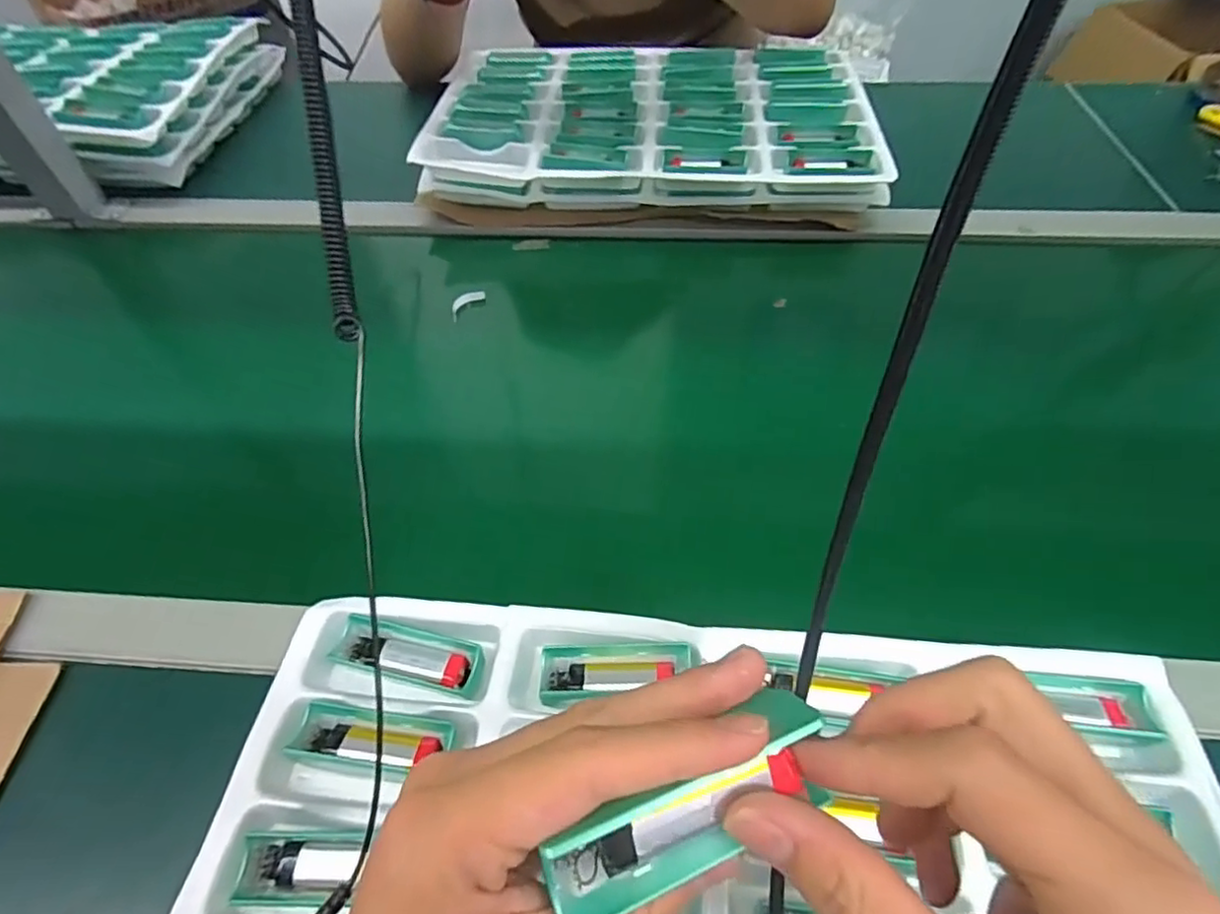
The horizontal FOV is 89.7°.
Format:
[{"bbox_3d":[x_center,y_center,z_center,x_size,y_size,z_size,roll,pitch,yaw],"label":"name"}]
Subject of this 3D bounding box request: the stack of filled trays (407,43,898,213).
[{"bbox_3d":[0.045,-0.369,0.671,0.443,0.053,0.278,3,53,3],"label":"stack of filled trays"}]

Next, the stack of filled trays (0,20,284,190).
[{"bbox_3d":[-0.681,-0.438,0.739,0.441,0.075,0.309,3,53,3],"label":"stack of filled trays"}]

